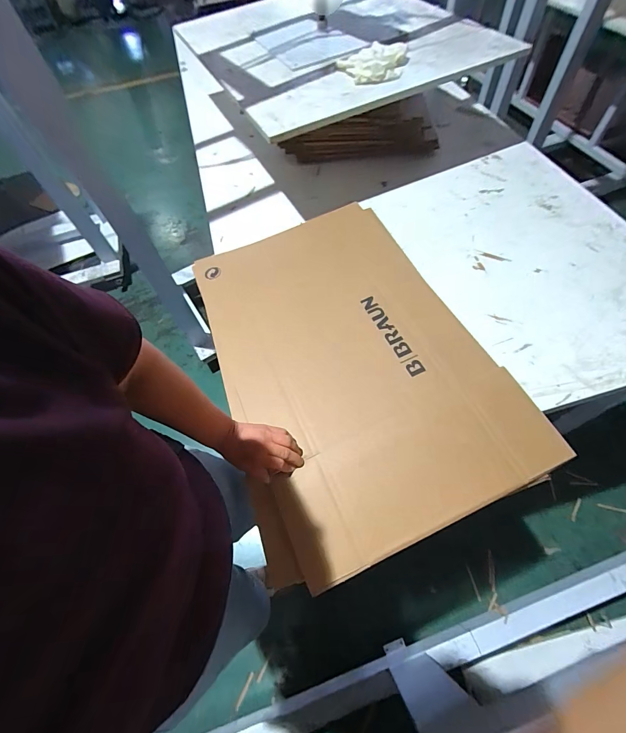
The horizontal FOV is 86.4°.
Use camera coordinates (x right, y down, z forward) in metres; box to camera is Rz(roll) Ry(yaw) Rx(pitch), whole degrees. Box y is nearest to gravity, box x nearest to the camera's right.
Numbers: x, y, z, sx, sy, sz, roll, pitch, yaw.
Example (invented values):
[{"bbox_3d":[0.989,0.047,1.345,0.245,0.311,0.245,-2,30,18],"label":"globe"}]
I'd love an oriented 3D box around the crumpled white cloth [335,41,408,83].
[{"bbox_3d":[0.195,-0.903,0.986,0.232,0.050,0.170,-31,62,-14],"label":"crumpled white cloth"}]

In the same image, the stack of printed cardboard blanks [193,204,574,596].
[{"bbox_3d":[0.052,-0.038,0.719,0.501,0.066,0.773,-20,60,-8],"label":"stack of printed cardboard blanks"}]

